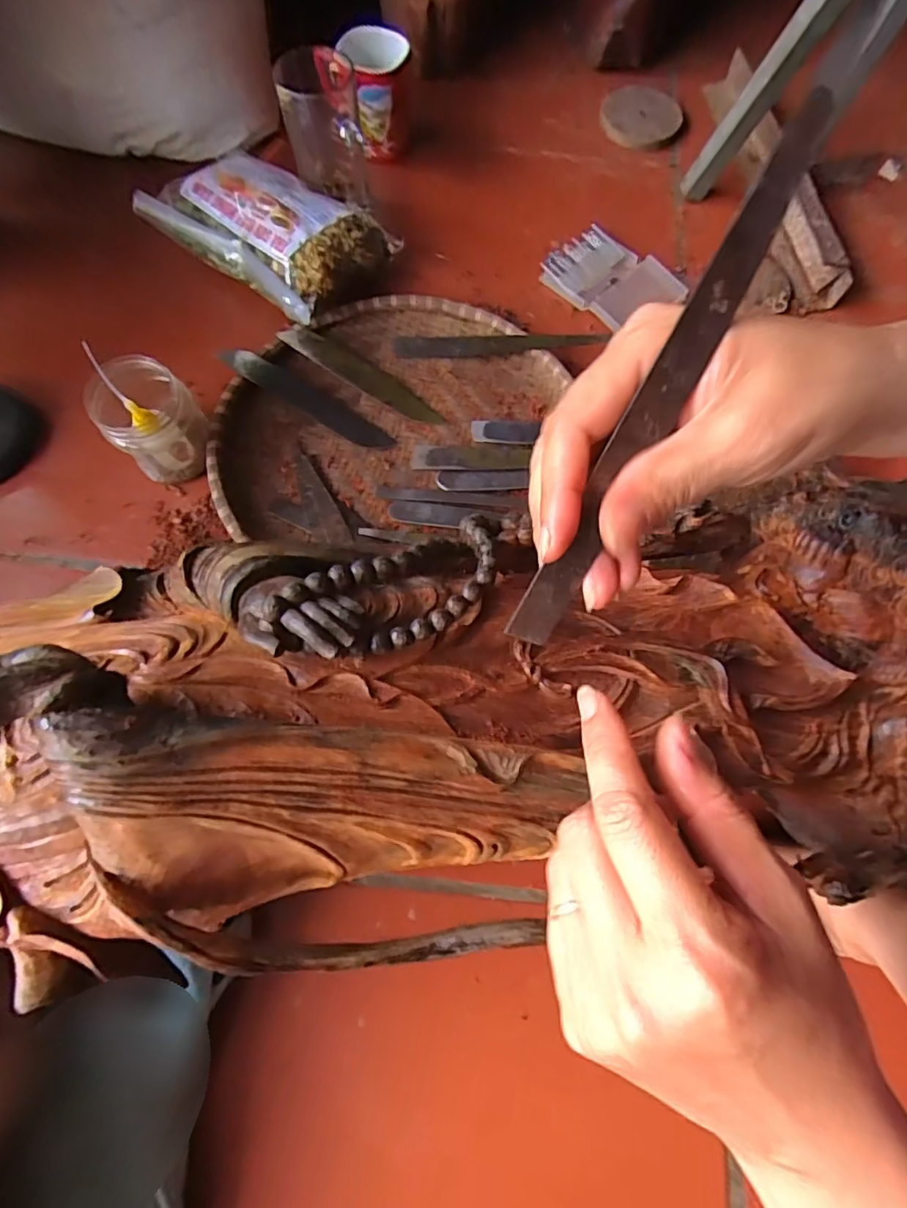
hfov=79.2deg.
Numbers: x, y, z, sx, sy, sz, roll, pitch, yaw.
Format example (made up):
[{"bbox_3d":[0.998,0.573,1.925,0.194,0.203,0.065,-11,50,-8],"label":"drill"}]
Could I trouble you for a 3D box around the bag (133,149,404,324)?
[{"bbox_3d":[-0.185,-0.384,0.562,0.238,0.068,0.145,38,75,12],"label":"bag"}]

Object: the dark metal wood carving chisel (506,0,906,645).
[{"bbox_3d":[0.074,-0.082,0.165,0.014,0.008,0.220,31,109,10],"label":"dark metal wood carving chisel"}]

